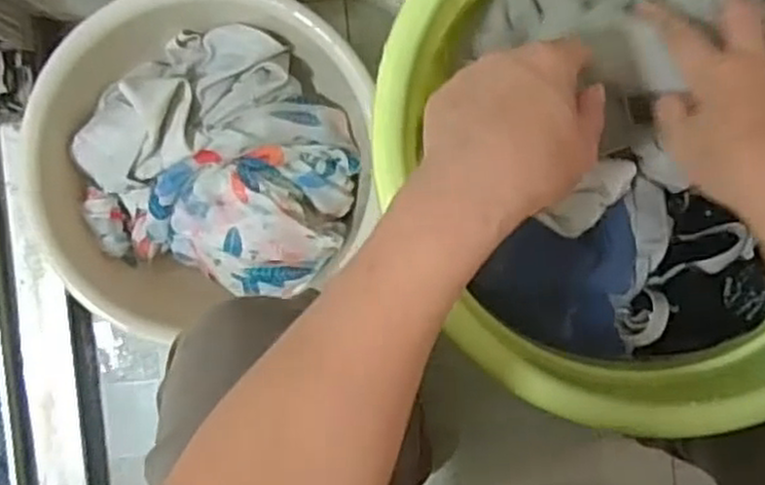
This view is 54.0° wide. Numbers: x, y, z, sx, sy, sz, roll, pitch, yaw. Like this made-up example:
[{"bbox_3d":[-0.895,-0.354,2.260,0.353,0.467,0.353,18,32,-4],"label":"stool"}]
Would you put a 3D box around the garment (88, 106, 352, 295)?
[{"bbox_3d":[-0.146,-0.037,0.701,0.240,0.085,0.166,-3,92,0],"label":"garment"}]

